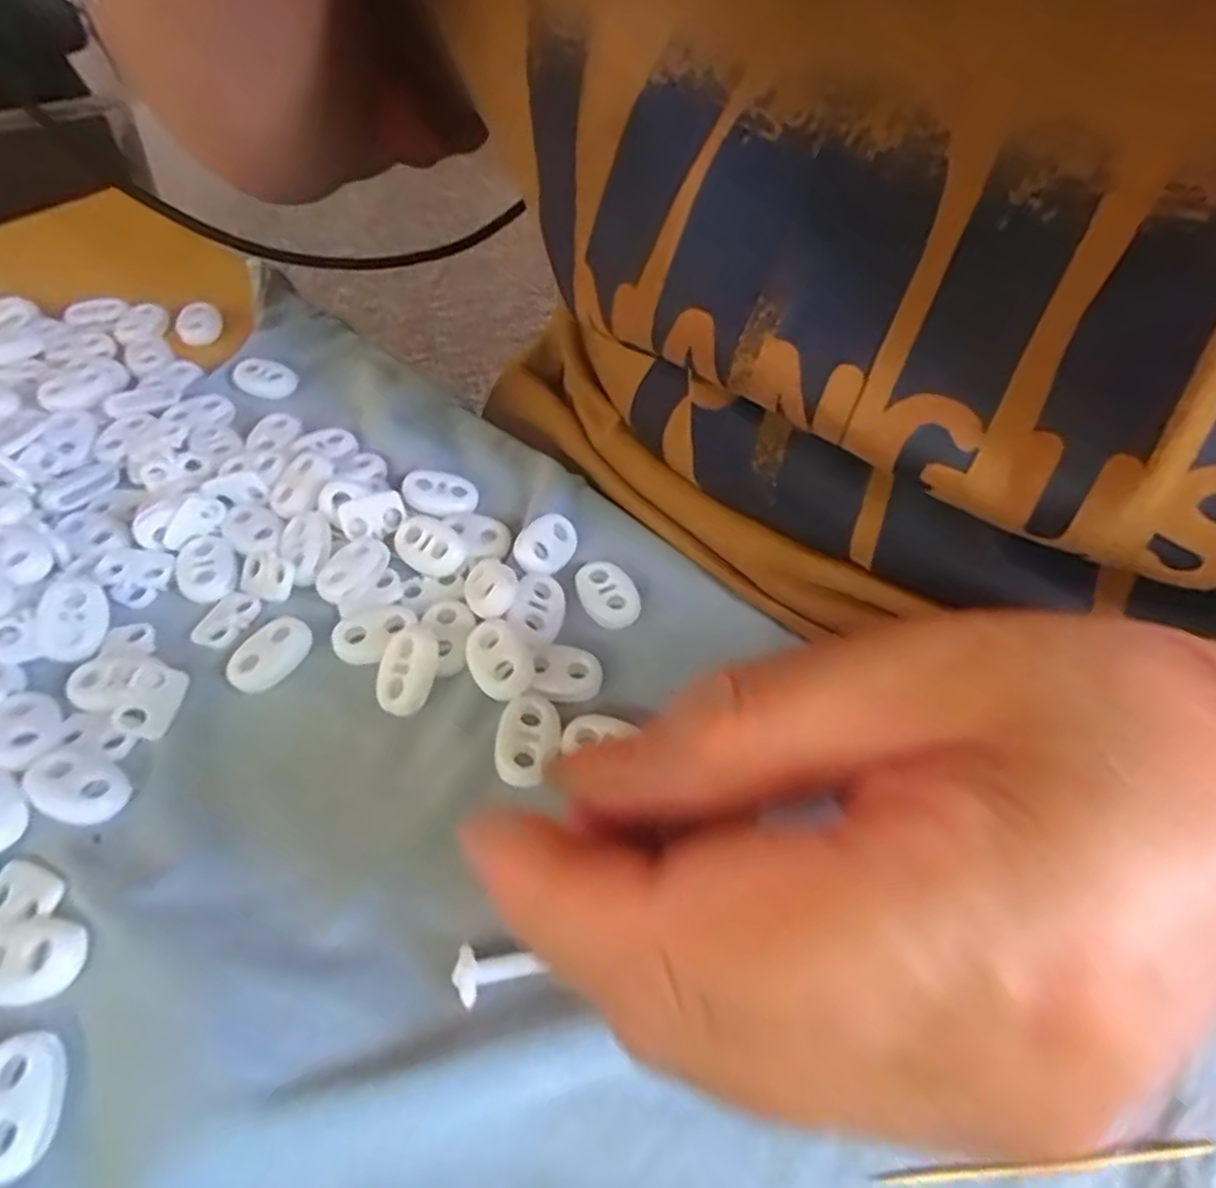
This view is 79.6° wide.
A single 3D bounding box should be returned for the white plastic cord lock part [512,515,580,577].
[{"bbox_3d":[-0.018,-0.014,0.208,0.013,0.008,0.021,29,57,18],"label":"white plastic cord lock part"}]

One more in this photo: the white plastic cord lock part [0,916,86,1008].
[{"bbox_3d":[-0.113,0.071,0.142,0.021,0.005,0.015,8,53,2],"label":"white plastic cord lock part"}]

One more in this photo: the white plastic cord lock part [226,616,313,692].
[{"bbox_3d":[-0.087,0.015,0.187,0.015,0.006,0.021,32,58,20],"label":"white plastic cord lock part"}]

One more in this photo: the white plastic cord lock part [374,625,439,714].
[{"bbox_3d":[-0.051,0.019,0.183,0.015,0.007,0.021,10,68,12],"label":"white plastic cord lock part"}]

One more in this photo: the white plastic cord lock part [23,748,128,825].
[{"bbox_3d":[-0.119,0.043,0.163,0.022,0.004,0.014,20,55,12],"label":"white plastic cord lock part"}]

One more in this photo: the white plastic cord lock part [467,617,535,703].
[{"bbox_3d":[-0.027,0.016,0.182,0.015,0.007,0.021,-15,55,-15],"label":"white plastic cord lock part"}]

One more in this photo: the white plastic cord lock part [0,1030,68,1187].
[{"bbox_3d":[-0.106,0.090,0.128,0.016,0.004,0.023,-6,53,-9],"label":"white plastic cord lock part"}]

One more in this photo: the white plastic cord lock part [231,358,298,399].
[{"bbox_3d":[-0.120,-0.076,0.253,0.022,0.004,0.013,17,54,10],"label":"white plastic cord lock part"}]

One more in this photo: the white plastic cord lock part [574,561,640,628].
[{"bbox_3d":[0.000,-0.001,0.202,0.014,0.004,0.022,-27,58,-21],"label":"white plastic cord lock part"}]

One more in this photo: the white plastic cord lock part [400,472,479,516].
[{"bbox_3d":[-0.050,-0.030,0.219,0.022,0.004,0.014,12,65,-14],"label":"white plastic cord lock part"}]

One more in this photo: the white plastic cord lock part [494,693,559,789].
[{"bbox_3d":[-0.019,0.035,0.174,0.015,0.006,0.021,-1,53,-5],"label":"white plastic cord lock part"}]

